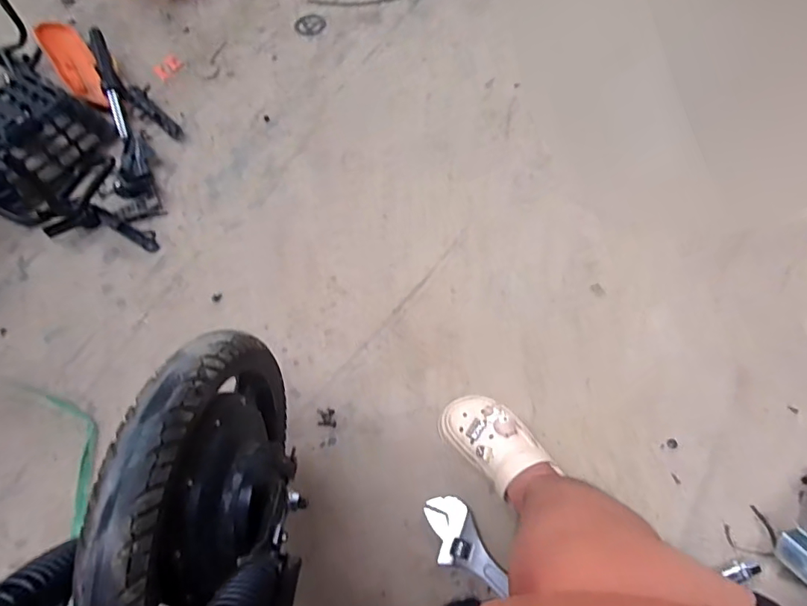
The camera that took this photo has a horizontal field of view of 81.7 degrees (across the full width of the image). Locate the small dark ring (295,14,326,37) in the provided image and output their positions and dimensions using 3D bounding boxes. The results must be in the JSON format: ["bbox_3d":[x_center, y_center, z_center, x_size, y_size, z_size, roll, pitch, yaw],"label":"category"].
[{"bbox_3d":[-0.259,-0.772,1.296,0.081,0.006,0.086,-1,66,2],"label":"small dark ring"}]

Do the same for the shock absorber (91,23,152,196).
[{"bbox_3d":[-0.700,-0.485,1.149,0.090,0.061,0.548,-19,66,-7],"label":"shock absorber"}]

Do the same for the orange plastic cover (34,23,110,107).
[{"bbox_3d":[-0.860,-0.624,1.220,0.100,0.061,0.340,-33,69,-12],"label":"orange plastic cover"}]

